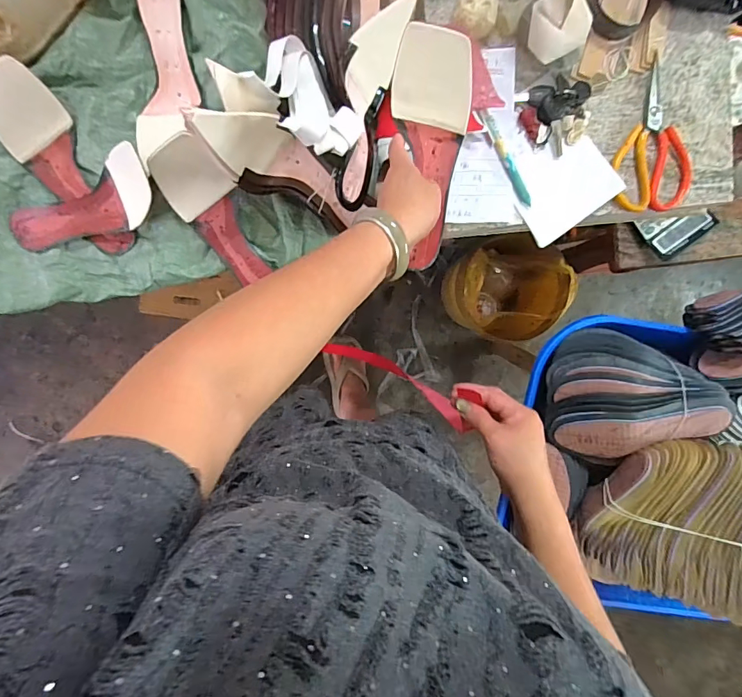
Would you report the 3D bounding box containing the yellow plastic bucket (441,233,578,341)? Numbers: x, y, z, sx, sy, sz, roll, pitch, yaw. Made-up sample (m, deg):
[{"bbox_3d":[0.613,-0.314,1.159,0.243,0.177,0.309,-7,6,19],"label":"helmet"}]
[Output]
[{"bbox_3d":[0.345,-0.164,1.168,0.273,0.271,0.253,0,96,-5],"label":"yellow plastic bucket"}]

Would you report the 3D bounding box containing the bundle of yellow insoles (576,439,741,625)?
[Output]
[{"bbox_3d":[0.466,0.267,0.651,0.242,0.127,0.260,6,95,-5],"label":"bundle of yellow insoles"}]

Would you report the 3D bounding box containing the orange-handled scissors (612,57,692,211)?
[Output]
[{"bbox_3d":[0.361,-0.270,0.561,0.100,0.011,0.177,-6,96,-4],"label":"orange-handled scissors"}]

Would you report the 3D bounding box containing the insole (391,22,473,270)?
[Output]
[{"bbox_3d":[0.066,-0.212,0.486,0.079,0.050,0.233,-4,112,-4],"label":"insole"}]

